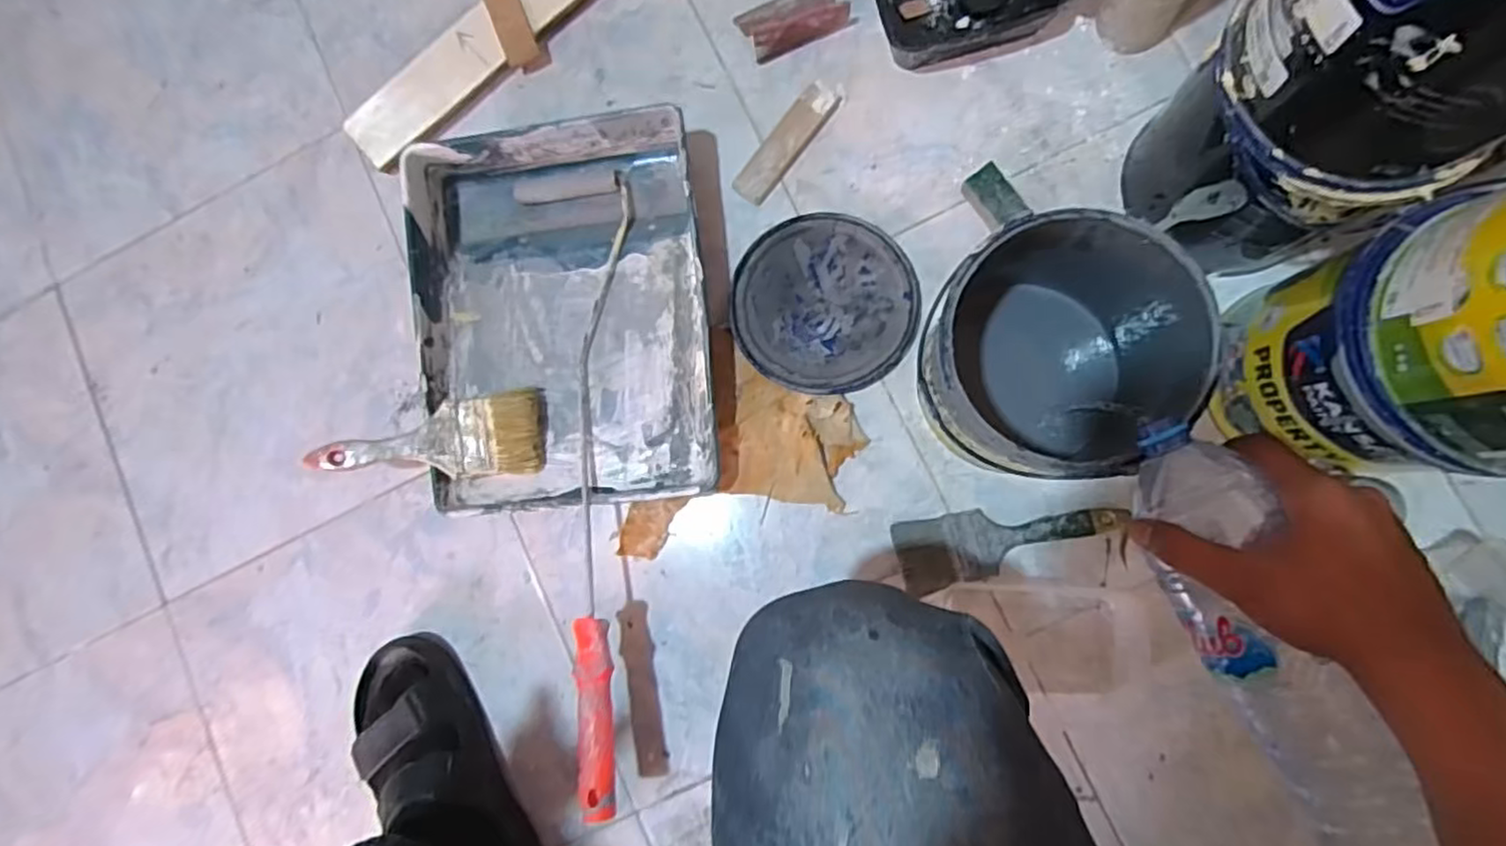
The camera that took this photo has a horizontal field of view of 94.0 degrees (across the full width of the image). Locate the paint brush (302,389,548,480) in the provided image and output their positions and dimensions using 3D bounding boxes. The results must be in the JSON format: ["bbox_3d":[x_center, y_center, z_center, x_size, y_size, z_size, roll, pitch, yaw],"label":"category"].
[{"bbox_3d":[-0.300,0.018,0.656,0.209,0.028,0.074,-7,83,-7],"label":"paint brush"}]

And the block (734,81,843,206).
[{"bbox_3d":[0.035,-0.285,0.705,0.040,0.015,0.144,40,90,10],"label":"block"}]

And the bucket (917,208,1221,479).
[{"bbox_3d":[0.234,-0.048,0.567,0.177,0.179,0.183,-1,84,7],"label":"bucket"}]

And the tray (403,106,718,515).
[{"bbox_3d":[-0.180,-0.103,0.687,0.284,0.067,0.365,-7,83,6],"label":"tray"}]

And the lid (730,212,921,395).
[{"bbox_3d":[0.069,-0.119,0.685,0.173,0.010,0.177,-1,84,7],"label":"lid"}]

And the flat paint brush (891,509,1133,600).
[{"bbox_3d":[0.235,0.106,0.639,0.204,0.026,0.064,-12,82,6],"label":"flat paint brush"}]

